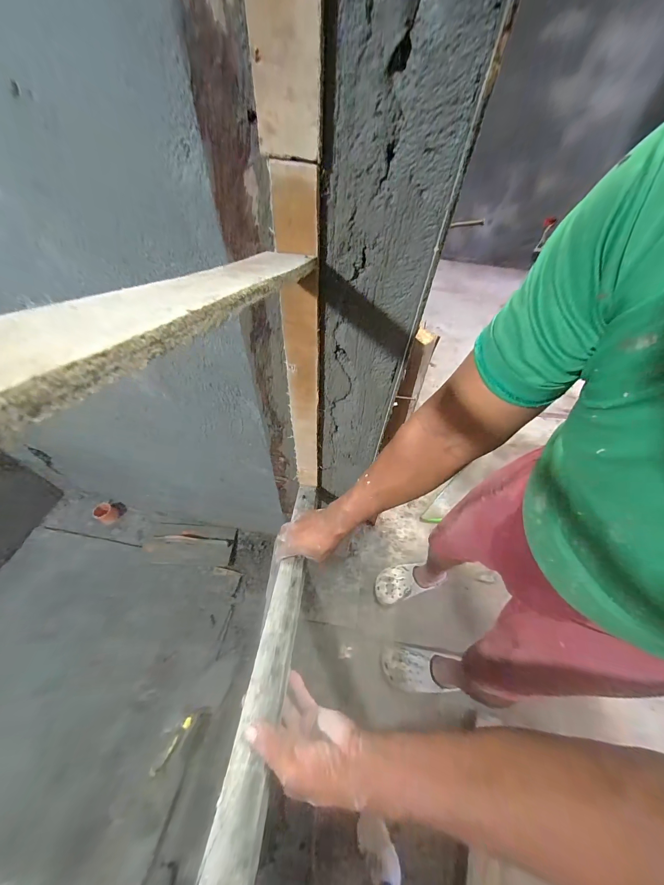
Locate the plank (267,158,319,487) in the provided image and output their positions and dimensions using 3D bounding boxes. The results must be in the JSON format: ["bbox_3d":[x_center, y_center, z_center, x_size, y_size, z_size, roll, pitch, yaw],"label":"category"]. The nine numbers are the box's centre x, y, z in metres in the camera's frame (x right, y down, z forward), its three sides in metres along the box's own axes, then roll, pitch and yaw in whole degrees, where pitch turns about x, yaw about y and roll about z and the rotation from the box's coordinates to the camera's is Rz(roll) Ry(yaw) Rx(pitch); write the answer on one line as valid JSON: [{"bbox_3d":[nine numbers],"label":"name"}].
[{"bbox_3d":[-0.043,-0.073,0.465,0.045,0.533,0.023,10,55,4],"label":"plank"}]

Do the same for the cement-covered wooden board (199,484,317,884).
[{"bbox_3d":[-0.076,0.261,0.457,0.046,0.024,0.587,5,32,1],"label":"cement-covered wooden board"}]

